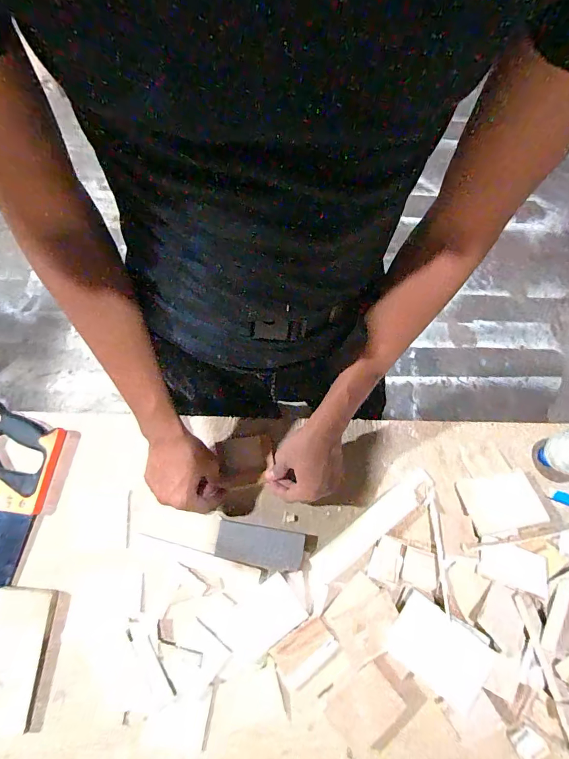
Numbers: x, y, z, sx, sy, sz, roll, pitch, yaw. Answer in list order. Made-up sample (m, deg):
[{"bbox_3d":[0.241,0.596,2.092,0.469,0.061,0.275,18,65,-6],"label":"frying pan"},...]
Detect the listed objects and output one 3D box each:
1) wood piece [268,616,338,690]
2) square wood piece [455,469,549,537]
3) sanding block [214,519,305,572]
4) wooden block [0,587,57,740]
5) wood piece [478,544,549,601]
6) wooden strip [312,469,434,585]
[{"bbox_3d":[0.025,0.345,0.493,0.077,0.009,0.051,-36,77,-14],"label":"wood piece"},{"bbox_3d":[0.316,0.180,0.565,0.101,0.008,0.081,-12,57,-3],"label":"square wood piece"},{"bbox_3d":[-0.035,0.234,0.543,0.118,0.012,0.052,10,71,0],"label":"sanding block"},{"bbox_3d":[-0.333,0.346,0.468,0.076,0.026,0.166,8,71,-1],"label":"wooden block"},{"bbox_3d":[0.301,0.249,0.518,0.087,0.018,0.055,21,56,5],"label":"wood piece"},{"bbox_3d":[0.130,0.207,0.556,0.220,0.011,0.040,-34,77,-14],"label":"wooden strip"}]

